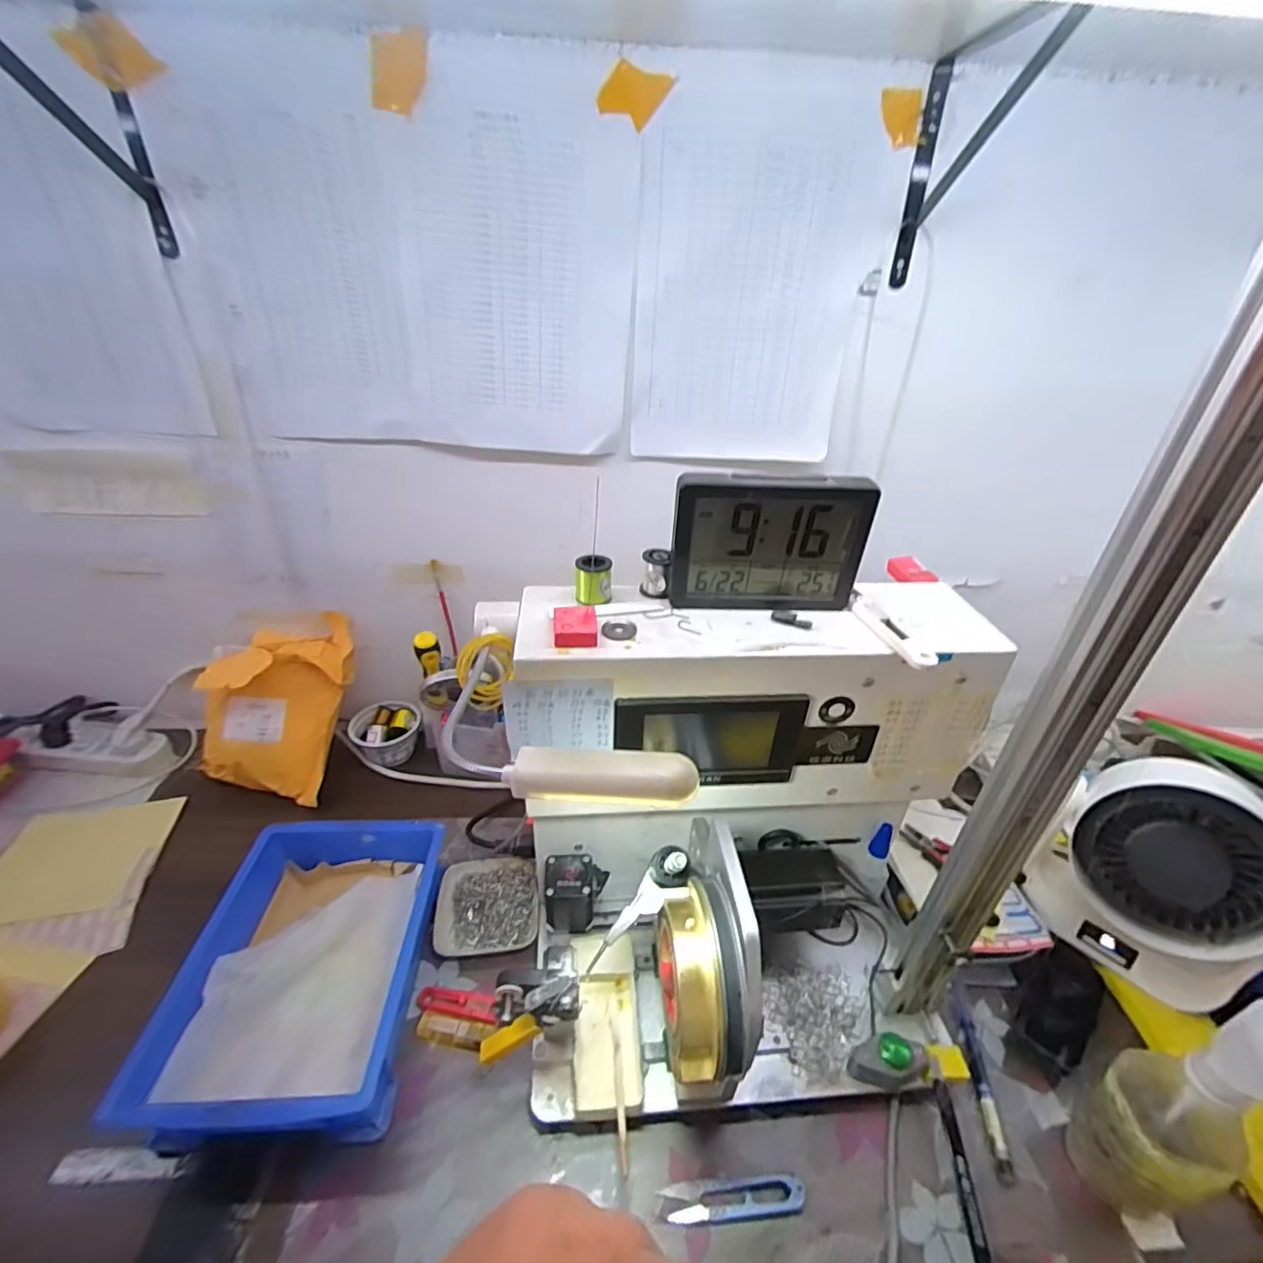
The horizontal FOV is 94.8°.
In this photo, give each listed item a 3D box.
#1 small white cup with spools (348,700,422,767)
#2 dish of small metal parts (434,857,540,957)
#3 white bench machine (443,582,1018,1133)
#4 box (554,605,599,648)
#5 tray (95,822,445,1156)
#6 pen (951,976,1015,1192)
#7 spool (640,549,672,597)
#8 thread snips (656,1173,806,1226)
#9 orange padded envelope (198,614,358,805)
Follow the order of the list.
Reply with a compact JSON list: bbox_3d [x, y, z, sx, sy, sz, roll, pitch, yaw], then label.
[{"bbox_3d":[-0.315,0.128,0.747,0.077,0.055,0.071,1,33,-1],"label":"small white cup with spools"},{"bbox_3d":[-0.144,0.272,0.584,0.098,0.018,0.098,-2,33,-6],"label":"dish of small metal parts"},{"bbox_3d":[0.076,0.171,0.444,0.365,0.341,0.234,0,33,-3],"label":"white bench machine"},{"bbox_3d":[-0.038,-0.004,0.400,0.029,0.016,0.032,-1,33,-5],"label":"box"},{"bbox_3d":[-0.272,0.286,0.508,0.175,0.071,0.245,1,33,-2],"label":"tray"},{"bbox_3d":[0.288,0.363,0.479,0.012,0.008,0.142,8,34,9],"label":"pen"},{"bbox_3d":[0.019,-0.043,0.446,0.021,0.033,0.026,3,33,2],"label":"spool"},{"bbox_3d":[0.073,0.407,0.419,0.101,0.010,0.025,-1,33,-5],"label":"thread snips"},{"bbox_3d":[-0.426,0.081,0.693,0.151,0.226,0.052,14,4,-13],"label":"orange padded envelope"}]

